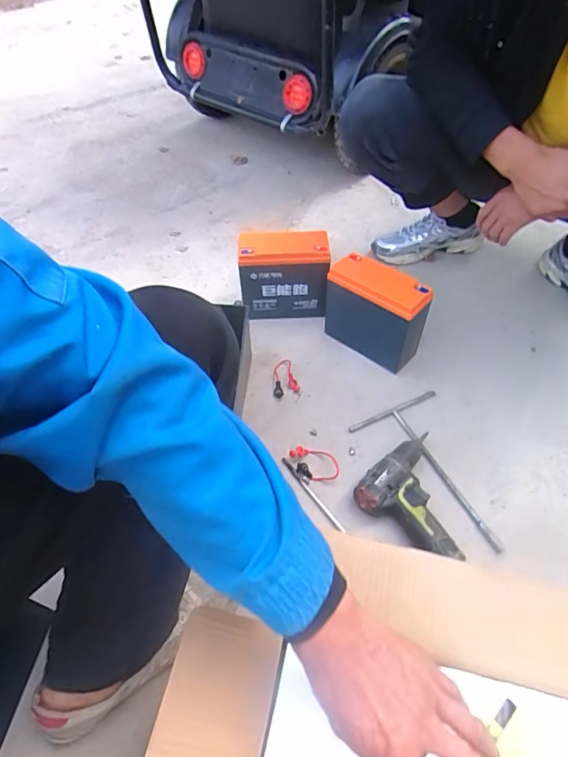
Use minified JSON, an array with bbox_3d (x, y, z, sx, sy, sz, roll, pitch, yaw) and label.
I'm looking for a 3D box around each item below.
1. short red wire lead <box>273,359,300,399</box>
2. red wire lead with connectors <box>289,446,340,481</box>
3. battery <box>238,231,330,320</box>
[{"bbox_3d":[0.004,-0.001,0.879,0.047,0.022,0.088,-2,49,3],"label":"short red wire lead"},{"bbox_3d":[0.050,0.142,0.752,0.081,0.012,0.056,-1,49,4],"label":"red wire lead with connectors"},{"bbox_3d":[0.003,-0.204,0.953,0.180,0.195,0.078,1,52,4],"label":"battery"}]

